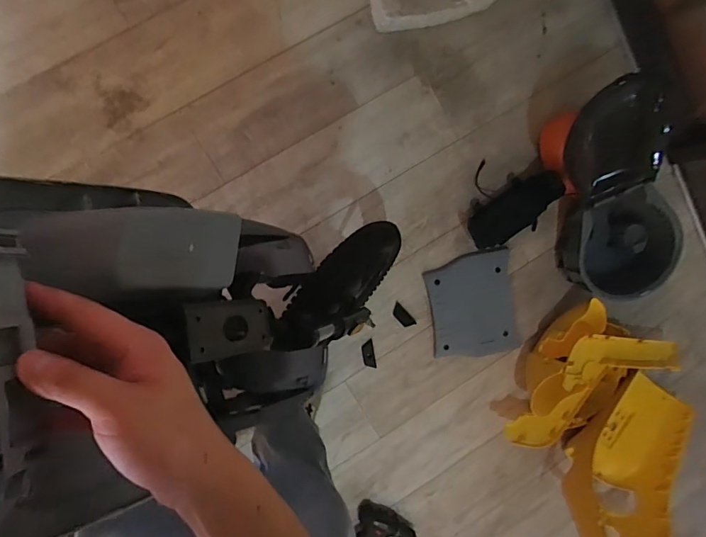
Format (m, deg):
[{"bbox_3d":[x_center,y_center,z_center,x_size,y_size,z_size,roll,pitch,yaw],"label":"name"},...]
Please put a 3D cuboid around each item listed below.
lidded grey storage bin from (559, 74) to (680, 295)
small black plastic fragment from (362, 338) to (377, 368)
[{"bbox_3d":[0.639,-0.164,1.078,0.227,0.211,0.658,-16,112,-4],"label":"lidded grey storage bin"},{"bbox_3d":[0.045,0.241,1.254,0.035,0.009,0.083,-12,98,-9],"label":"small black plastic fragment"}]

